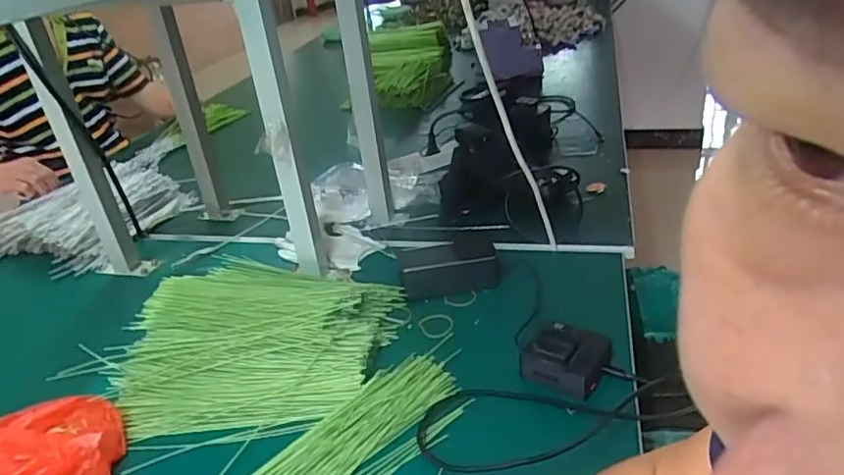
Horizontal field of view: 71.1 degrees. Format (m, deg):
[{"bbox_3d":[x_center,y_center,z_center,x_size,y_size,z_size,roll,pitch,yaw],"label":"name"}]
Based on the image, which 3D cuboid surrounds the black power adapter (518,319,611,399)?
[{"bbox_3d":[0.152,0.126,0.628,0.084,0.047,0.071,15,36,35],"label":"black power adapter"}]

